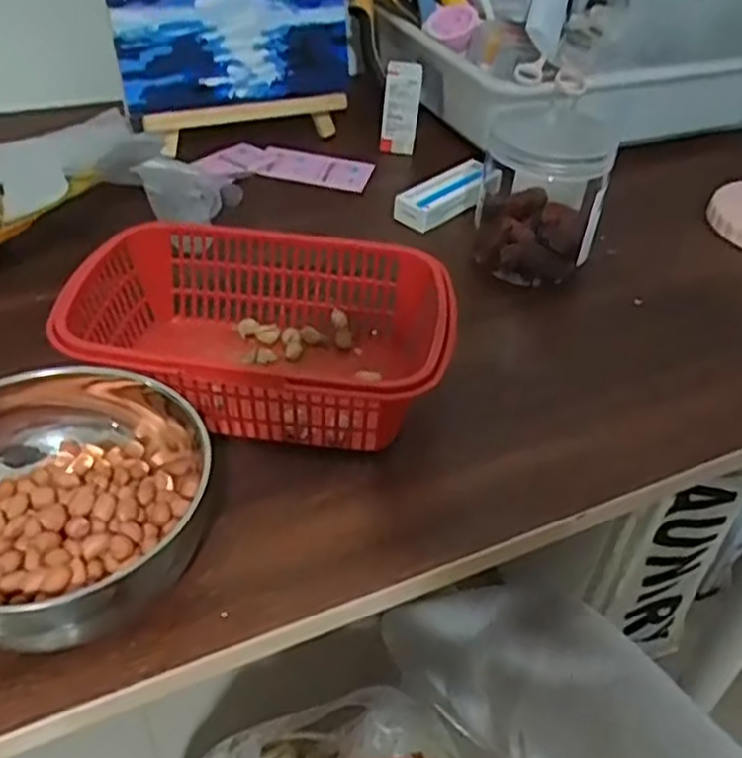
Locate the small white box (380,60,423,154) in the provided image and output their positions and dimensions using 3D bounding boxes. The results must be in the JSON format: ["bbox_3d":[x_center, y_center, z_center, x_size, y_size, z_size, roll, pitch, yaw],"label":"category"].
[{"bbox_3d":[0.026,-0.235,0.655,0.031,0.072,0.023,4,41,-1],"label":"small white box"}]

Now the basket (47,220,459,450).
[{"bbox_3d":[-0.058,-0.021,0.423,0.190,0.069,0.129,6,41,1],"label":"basket"}]

